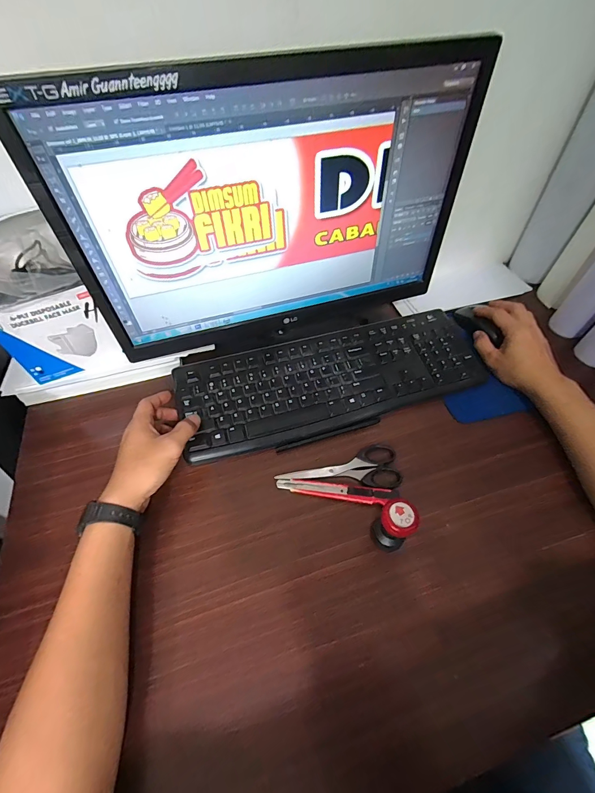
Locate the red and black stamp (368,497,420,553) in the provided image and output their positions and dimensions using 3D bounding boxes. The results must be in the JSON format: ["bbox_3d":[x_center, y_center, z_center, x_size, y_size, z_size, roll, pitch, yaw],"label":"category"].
[{"bbox_3d":[0.099,0.135,0.351,0.035,0.072,0.034,0,54,0],"label":"red and black stamp"}]

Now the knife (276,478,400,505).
[{"bbox_3d":[0.046,0.113,0.405,0.140,0.014,0.019,8,54,5],"label":"knife"}]

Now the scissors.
[{"bbox_3d":[0.052,0.087,0.425,0.149,0.013,0.055,1,54,0],"label":"scissors"}]

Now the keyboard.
[{"bbox_3d":[0.053,-0.031,0.494,0.439,0.029,0.148,-15,56,-9],"label":"keyboard"}]

